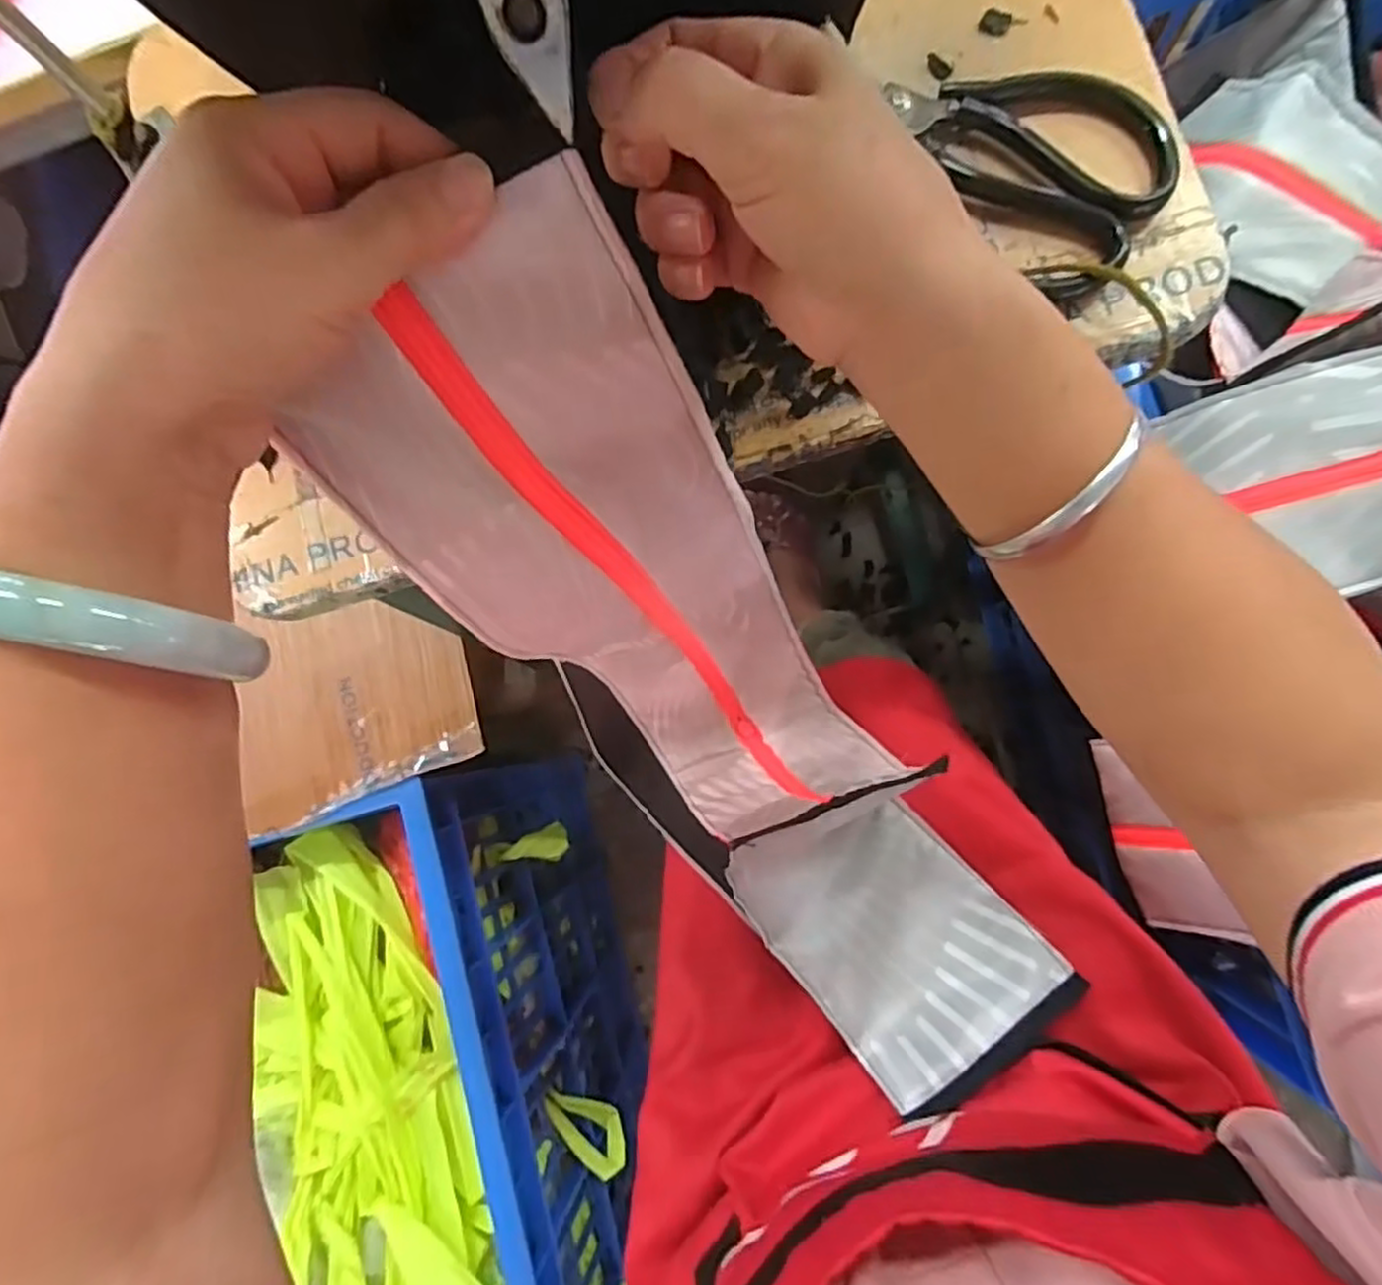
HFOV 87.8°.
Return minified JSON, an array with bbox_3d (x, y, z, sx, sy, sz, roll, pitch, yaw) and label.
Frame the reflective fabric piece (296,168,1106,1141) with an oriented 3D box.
[{"bbox_3d":[0.010,0.038,0.374,0.170,0.466,0.235,-31,38,4],"label":"reflective fabric piece"}]

